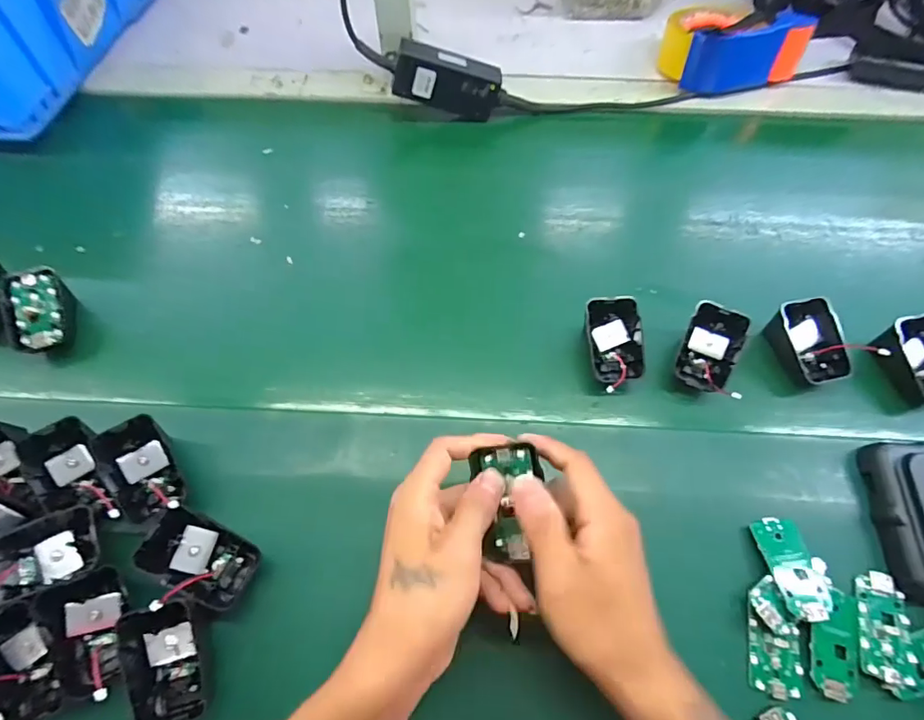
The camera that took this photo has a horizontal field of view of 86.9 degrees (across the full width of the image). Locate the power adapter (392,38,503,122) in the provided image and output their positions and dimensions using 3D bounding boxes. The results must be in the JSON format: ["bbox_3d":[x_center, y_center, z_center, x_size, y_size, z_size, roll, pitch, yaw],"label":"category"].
[{"bbox_3d":[-0.015,-0.302,0.533,0.113,0.053,0.024,8,60,-16],"label":"power adapter"}]

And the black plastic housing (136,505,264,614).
[{"bbox_3d":[-0.172,0.132,0.319,0.067,0.029,0.044,35,45,-11],"label":"black plastic housing"}]

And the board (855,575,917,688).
[{"bbox_3d":[0.277,0.174,0.318,0.032,0.005,0.064,16,62,8],"label":"board"}]

